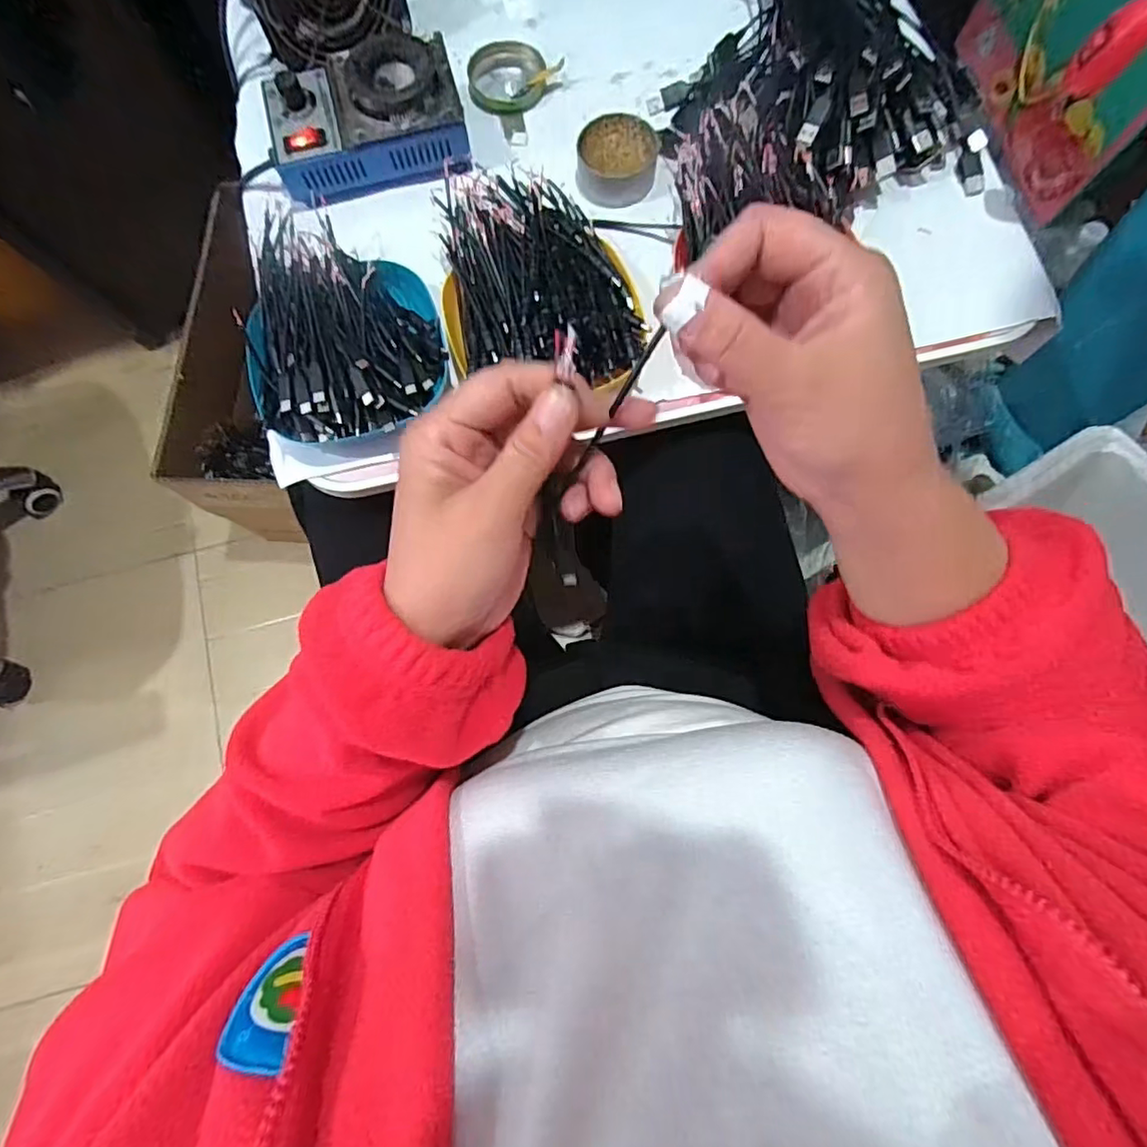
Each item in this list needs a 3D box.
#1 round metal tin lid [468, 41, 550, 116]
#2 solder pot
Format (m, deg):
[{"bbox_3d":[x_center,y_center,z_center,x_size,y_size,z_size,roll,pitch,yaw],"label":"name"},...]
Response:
[{"bbox_3d":[-0.056,-0.425,0.508,0.066,0.012,0.065,0,78,1],"label":"round metal tin lid"},{"bbox_3d":[-0.163,-0.359,0.462,0.147,0.045,0.100,-14,78,-2],"label":"solder pot"}]

